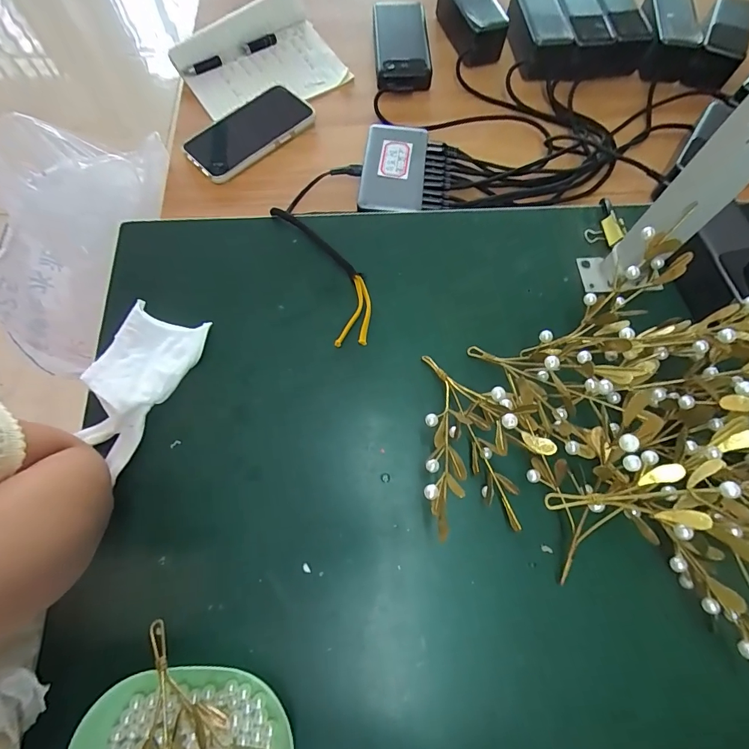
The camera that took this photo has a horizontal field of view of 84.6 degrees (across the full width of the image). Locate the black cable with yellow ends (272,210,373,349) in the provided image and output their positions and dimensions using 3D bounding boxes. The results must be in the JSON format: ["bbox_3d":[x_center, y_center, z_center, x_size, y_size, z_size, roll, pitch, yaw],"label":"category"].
[{"bbox_3d":[-0.054,-0.108,0.418,0.054,0.007,0.178,-31,73,-12],"label":"black cable with yellow ends"}]

